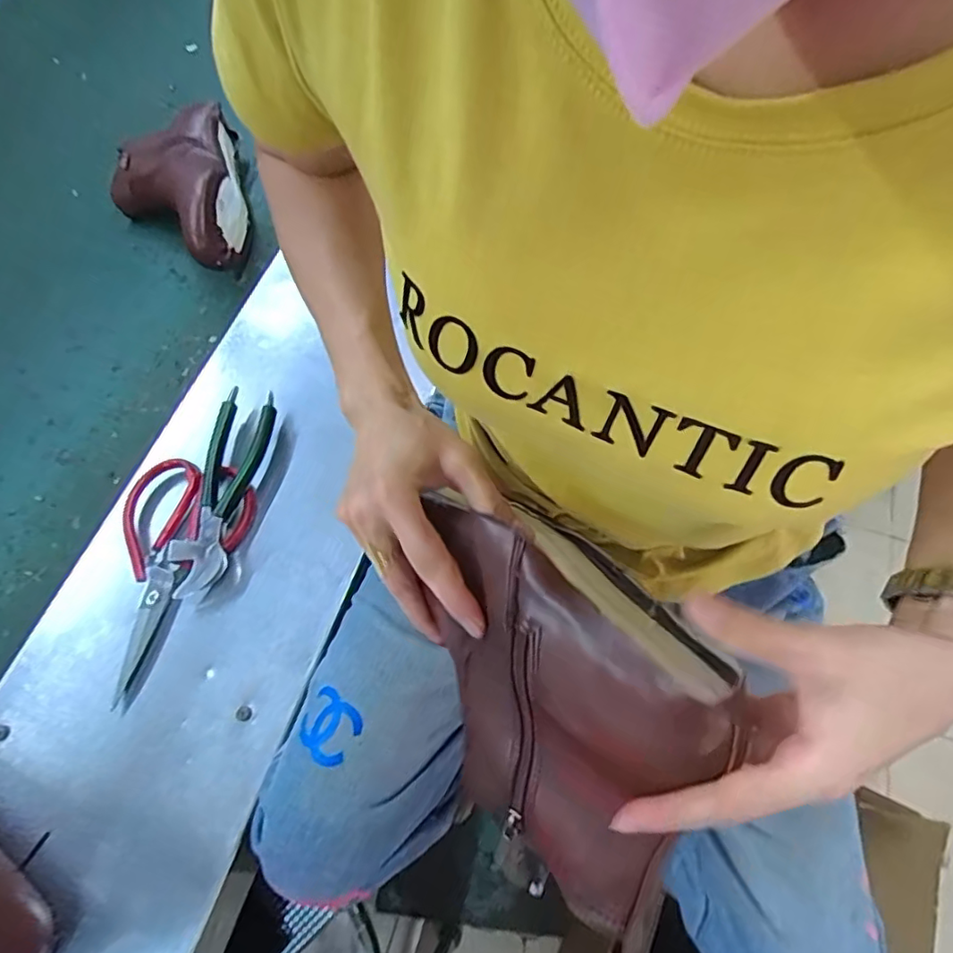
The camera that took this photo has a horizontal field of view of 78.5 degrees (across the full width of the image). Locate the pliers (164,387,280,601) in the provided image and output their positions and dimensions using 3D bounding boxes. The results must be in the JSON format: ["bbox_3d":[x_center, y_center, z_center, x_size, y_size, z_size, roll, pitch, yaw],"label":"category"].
[{"bbox_3d":[-0.225,0.009,0.522,0.051,0.030,0.196,9,63,5],"label":"pliers"}]

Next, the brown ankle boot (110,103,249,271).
[{"bbox_3d":[-0.349,-0.328,0.677,0.135,0.063,0.245,-13,63,-6],"label":"brown ankle boot"}]

